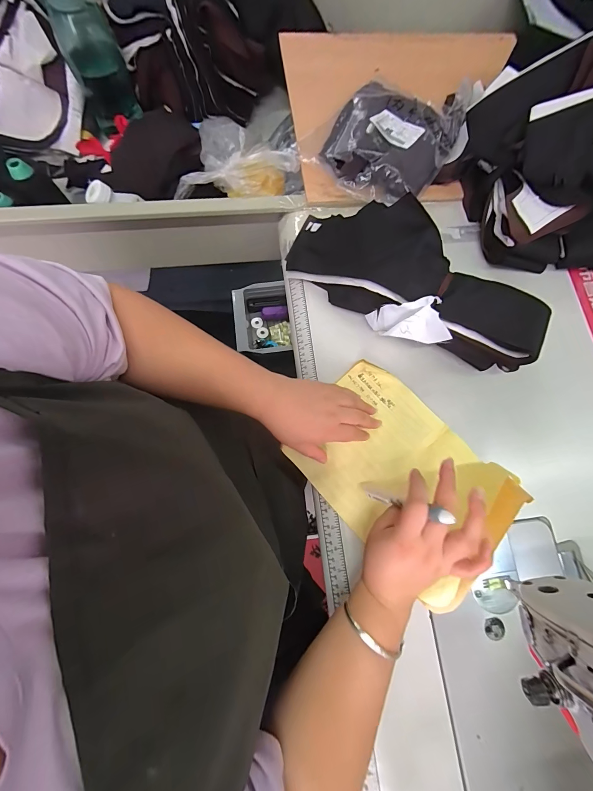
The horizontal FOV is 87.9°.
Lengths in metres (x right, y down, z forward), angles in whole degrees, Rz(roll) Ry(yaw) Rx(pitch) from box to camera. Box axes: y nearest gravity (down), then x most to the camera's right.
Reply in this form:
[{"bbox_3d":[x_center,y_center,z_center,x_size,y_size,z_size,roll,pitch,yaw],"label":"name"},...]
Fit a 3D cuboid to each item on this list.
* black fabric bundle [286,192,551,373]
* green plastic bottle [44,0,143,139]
[{"bbox_3d":[0.158,-0.159,0.429,0.357,0.088,0.129,30,77,3],"label":"black fabric bundle"},{"bbox_3d":[-0.352,-0.592,0.517,0.093,0.226,0.096,-26,80,-10],"label":"green plastic bottle"}]

